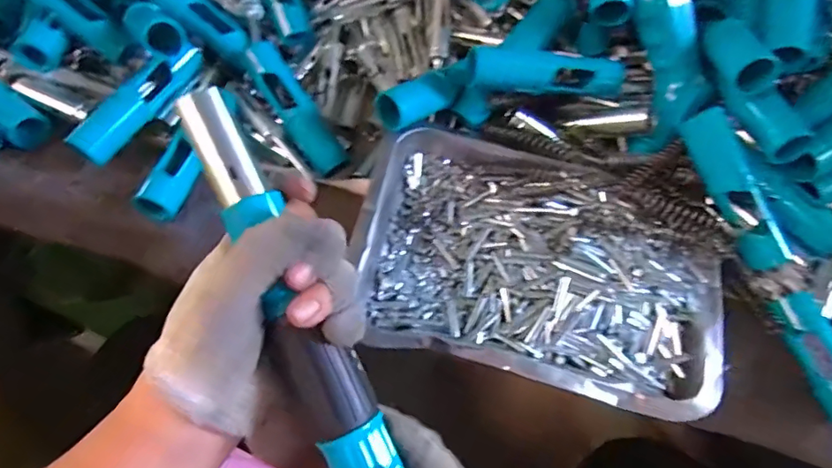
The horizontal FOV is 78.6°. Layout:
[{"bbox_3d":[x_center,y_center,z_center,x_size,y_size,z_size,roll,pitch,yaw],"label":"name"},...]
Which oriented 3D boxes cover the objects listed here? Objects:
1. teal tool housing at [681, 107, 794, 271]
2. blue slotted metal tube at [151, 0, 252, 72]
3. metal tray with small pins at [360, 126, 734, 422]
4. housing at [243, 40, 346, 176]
[{"bbox_3d":[0.227,-0.030,0.361,0.023,0.022,0.119,-29,94,-19],"label":"teal tool housing"},{"bbox_3d":[-0.187,-0.187,0.424,0.116,0.033,0.033,39,58,-23],"label":"blue slotted metal tube"},{"bbox_3d":[0.091,0.015,0.362,0.260,0.032,0.183,12,60,3],"label":"metal tray with small pins"},{"bbox_3d":[-0.098,-0.100,0.411,0.031,0.025,0.117,-36,95,-22],"label":"housing"}]

